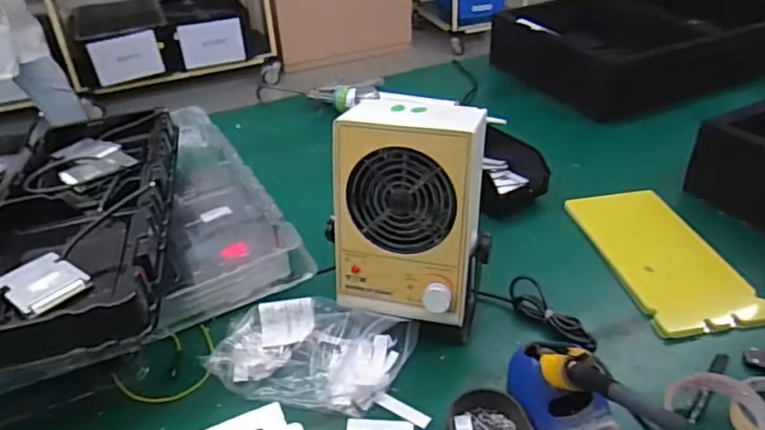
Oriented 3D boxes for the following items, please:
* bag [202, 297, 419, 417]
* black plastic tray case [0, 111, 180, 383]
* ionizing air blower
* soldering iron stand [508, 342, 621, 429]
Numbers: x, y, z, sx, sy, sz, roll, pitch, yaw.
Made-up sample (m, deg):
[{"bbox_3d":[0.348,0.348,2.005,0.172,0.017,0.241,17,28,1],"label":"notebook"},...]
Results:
[{"bbox_3d":[-0.078,0.141,0.648,0.209,0.050,0.124,9,36,16],"label":"bag"},{"bbox_3d":[-0.413,0.019,0.641,0.353,0.073,0.437,-10,35,-10],"label":"black plastic tray case"},{"bbox_3d":[0.032,0.011,0.655,0.158,0.241,0.131,11,37,19],"label":"ionizing air blower"},{"bbox_3d":[0.176,0.172,0.553,0.084,0.078,0.153,-9,35,-9],"label":"soldering iron stand"}]

